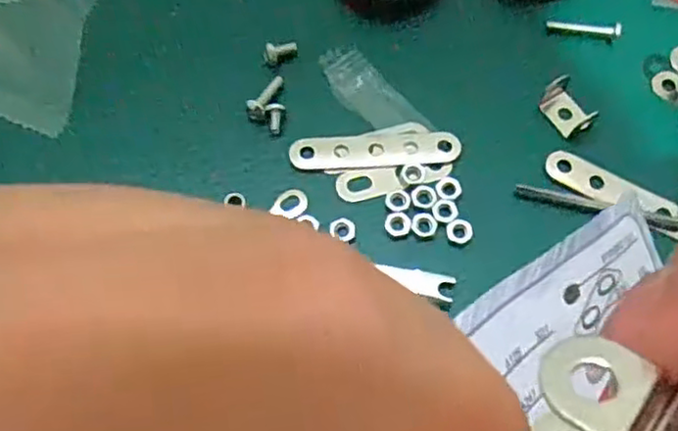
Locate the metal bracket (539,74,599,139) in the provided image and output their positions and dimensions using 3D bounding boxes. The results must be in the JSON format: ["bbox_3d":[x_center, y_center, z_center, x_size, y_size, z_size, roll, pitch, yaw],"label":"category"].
[{"bbox_3d":[0.068,-0.033,0.199,0.012,0.006,0.019,-18,68,-11],"label":"metal bracket"}]

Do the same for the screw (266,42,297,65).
[{"bbox_3d":[-0.018,-0.051,0.205,0.010,0.004,0.006,-22,73,-23],"label":"screw"}]

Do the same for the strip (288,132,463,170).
[{"bbox_3d":[0.011,-0.019,0.193,0.048,0.004,0.011,-3,66,-4],"label":"strip"}]

